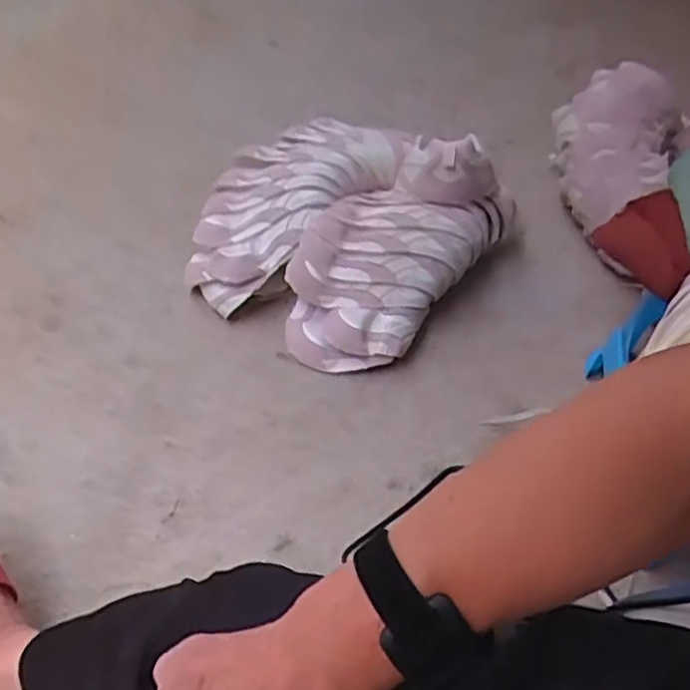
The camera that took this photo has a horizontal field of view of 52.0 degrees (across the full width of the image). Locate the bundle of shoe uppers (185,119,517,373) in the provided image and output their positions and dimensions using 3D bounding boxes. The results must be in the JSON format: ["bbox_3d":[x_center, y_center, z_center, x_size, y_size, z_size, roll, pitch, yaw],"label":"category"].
[{"bbox_3d":[-0.010,-0.183,1.010,0.373,0.194,0.363,0,51,-1],"label":"bundle of shoe uppers"}]

